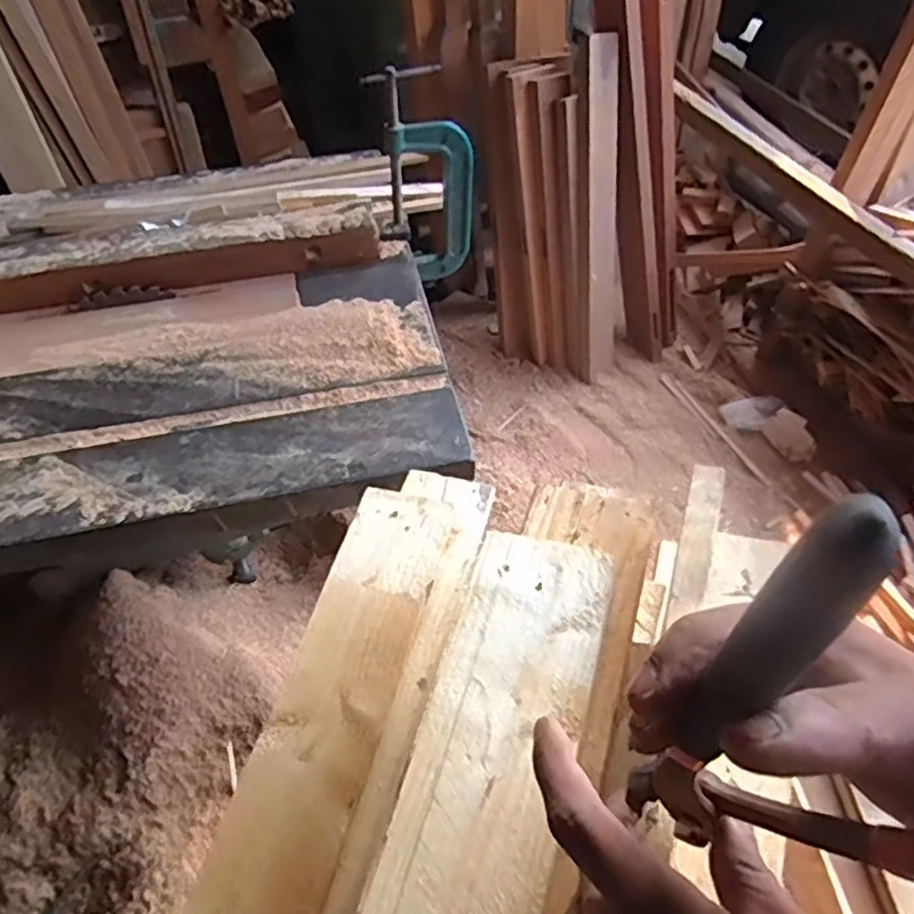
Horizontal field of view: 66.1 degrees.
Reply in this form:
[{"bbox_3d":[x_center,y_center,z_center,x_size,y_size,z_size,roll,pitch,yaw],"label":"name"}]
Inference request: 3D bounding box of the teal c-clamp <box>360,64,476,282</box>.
[{"bbox_3d":[-0.044,-0.376,0.968,0.129,0.288,0.065,2,52,4],"label":"teal c-clamp"}]

